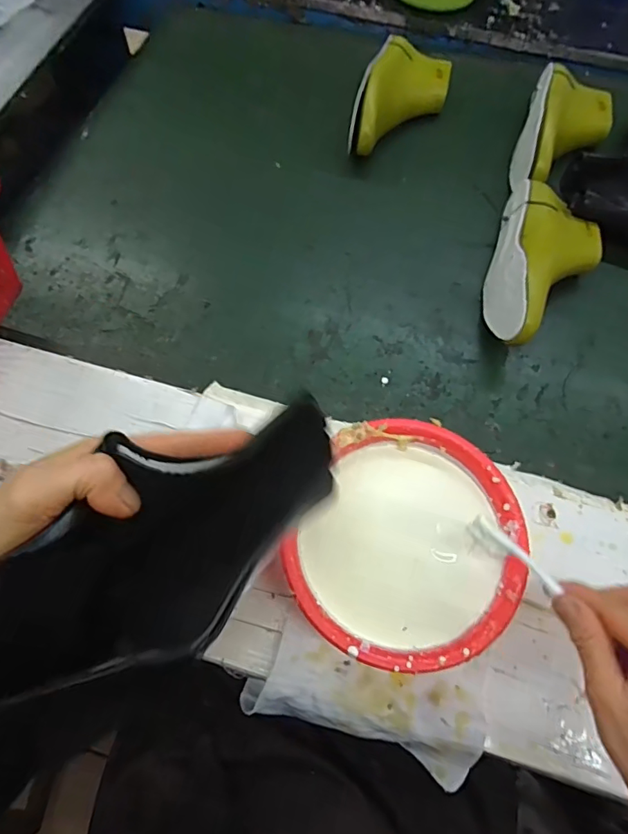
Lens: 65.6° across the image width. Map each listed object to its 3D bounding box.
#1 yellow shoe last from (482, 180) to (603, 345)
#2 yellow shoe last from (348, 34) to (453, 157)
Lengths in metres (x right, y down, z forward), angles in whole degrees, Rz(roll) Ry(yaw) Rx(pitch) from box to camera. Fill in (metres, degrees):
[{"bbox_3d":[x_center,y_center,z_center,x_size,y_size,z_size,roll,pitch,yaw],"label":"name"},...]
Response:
[{"bbox_3d":[0.277,-0.180,0.581,0.115,0.085,0.246,18,66,6],"label":"yellow shoe last"},{"bbox_3d":[0.126,-0.466,0.714,0.105,0.085,0.240,23,67,8],"label":"yellow shoe last"}]

